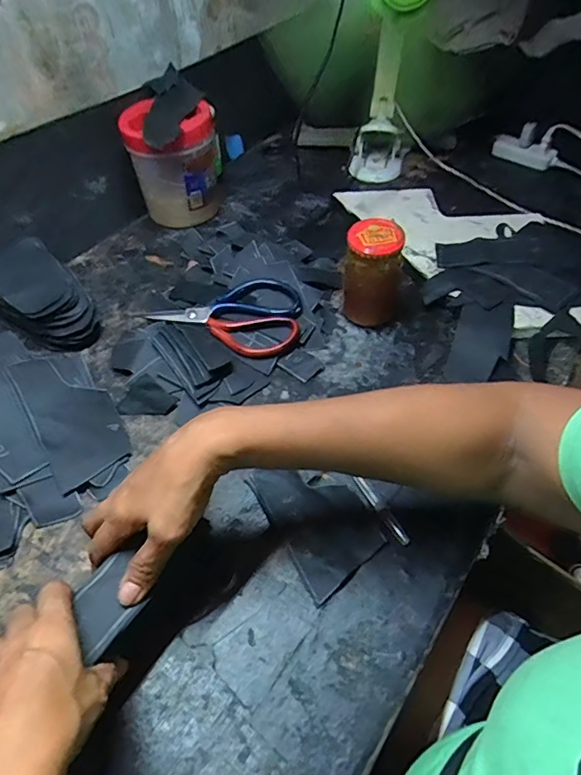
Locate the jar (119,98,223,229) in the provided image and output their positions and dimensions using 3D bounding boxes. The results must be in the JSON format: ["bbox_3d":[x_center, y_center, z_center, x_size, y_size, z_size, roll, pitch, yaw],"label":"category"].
[{"bbox_3d":[-0.156,-0.303,0.704,0.125,0.147,0.123,-11,51,-8],"label":"jar"}]

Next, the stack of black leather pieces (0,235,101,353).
[{"bbox_3d":[-0.295,-0.106,0.597,0.100,0.062,0.166,-37,58,-26],"label":"stack of black leather pieces"}]

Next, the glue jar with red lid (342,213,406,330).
[{"bbox_3d":[0.091,-0.123,0.557,0.061,0.109,0.059,-1,50,1],"label":"glue jar with red lid"}]

